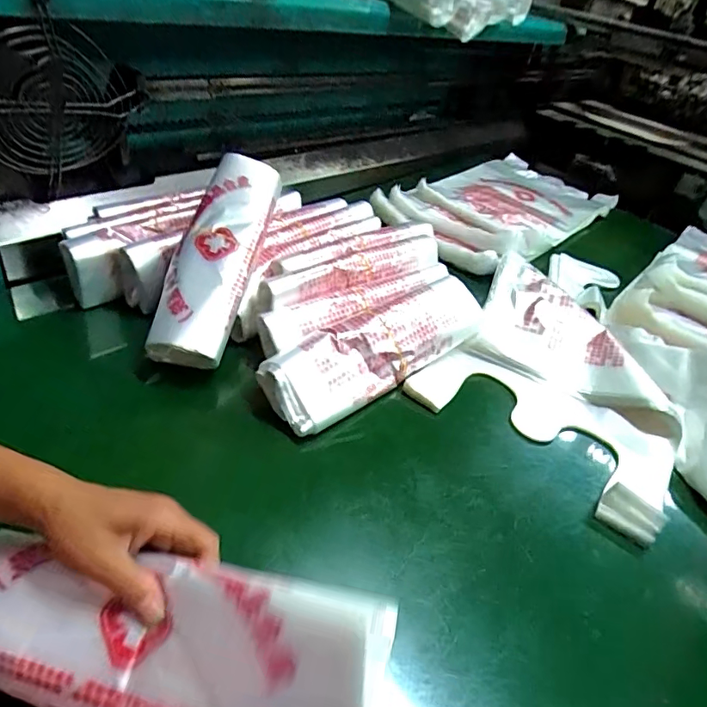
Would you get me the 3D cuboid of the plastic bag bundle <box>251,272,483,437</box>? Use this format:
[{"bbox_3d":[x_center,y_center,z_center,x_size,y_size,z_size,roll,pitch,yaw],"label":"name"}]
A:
[{"bbox_3d":[0.035,-0.005,0.621,0.313,0.045,0.101,-25,84,-32],"label":"plastic bag bundle"}]

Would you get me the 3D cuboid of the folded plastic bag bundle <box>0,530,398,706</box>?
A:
[{"bbox_3d":[-0.125,0.171,0.299,0.296,0.056,0.080,-1,38,17],"label":"folded plastic bag bundle"}]

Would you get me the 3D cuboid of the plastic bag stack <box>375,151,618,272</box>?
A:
[{"bbox_3d":[0.328,-0.328,1.087,0.313,0.051,0.607,38,46,27],"label":"plastic bag stack"}]

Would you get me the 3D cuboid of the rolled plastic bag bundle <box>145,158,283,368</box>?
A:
[{"bbox_3d":[-0.166,-0.127,0.627,0.091,0.056,0.302,9,61,3],"label":"rolled plastic bag bundle"}]

